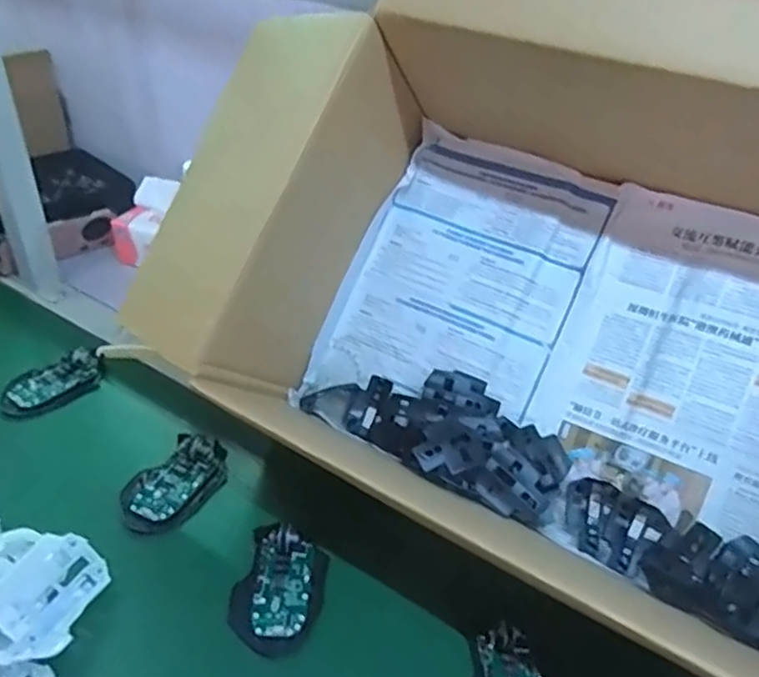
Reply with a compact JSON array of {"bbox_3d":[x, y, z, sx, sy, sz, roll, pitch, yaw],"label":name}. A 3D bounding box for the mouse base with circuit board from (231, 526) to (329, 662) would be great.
[{"bbox_3d":[-0.085,0.210,0.551,0.071,0.017,0.105,11,38,9],"label":"mouse base with circuit board"}]

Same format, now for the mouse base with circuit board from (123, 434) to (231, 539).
[{"bbox_3d":[-0.199,0.138,0.637,0.070,0.019,0.116,27,43,27],"label":"mouse base with circuit board"}]

